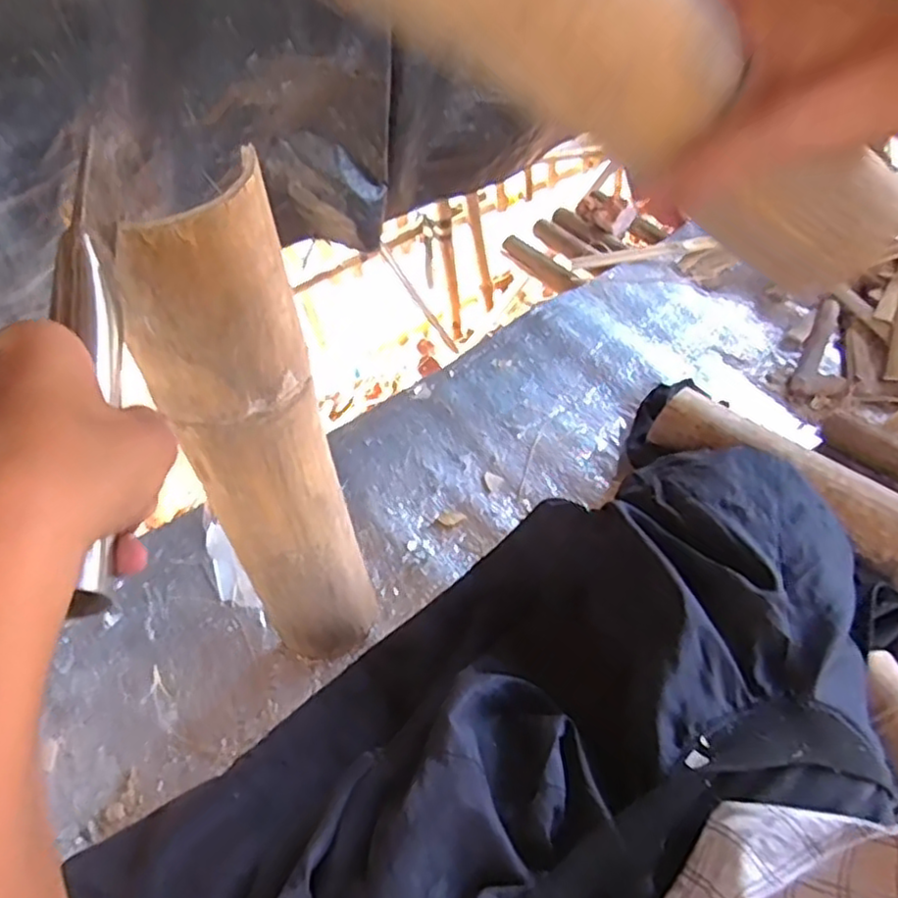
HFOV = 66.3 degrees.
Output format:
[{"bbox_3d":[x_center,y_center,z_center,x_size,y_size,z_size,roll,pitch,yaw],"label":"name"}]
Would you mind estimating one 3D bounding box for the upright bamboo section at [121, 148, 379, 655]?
[{"bbox_3d":[-0.140,0.030,0.568,0.111,0.492,0.054,-23,52,-16],"label":"upright bamboo section"}]

